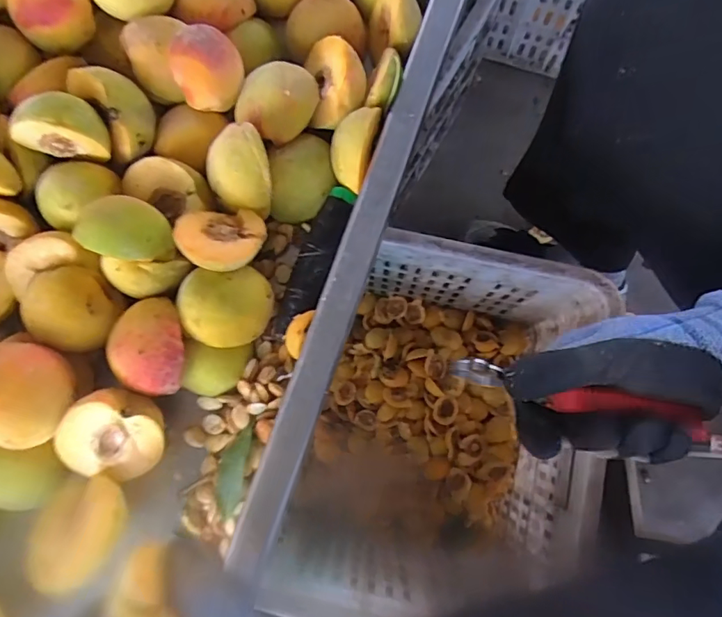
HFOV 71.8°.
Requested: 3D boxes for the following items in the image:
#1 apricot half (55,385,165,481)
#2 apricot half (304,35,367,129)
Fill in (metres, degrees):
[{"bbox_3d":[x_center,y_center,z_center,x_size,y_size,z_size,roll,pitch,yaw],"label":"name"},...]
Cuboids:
[{"bbox_3d":[-0.155,0.075,0.319,0.060,0.032,0.059,8,111,-12],"label":"apricot half"},{"bbox_3d":[-0.018,-0.159,0.342,0.039,0.032,0.062,-5,79,0],"label":"apricot half"}]

